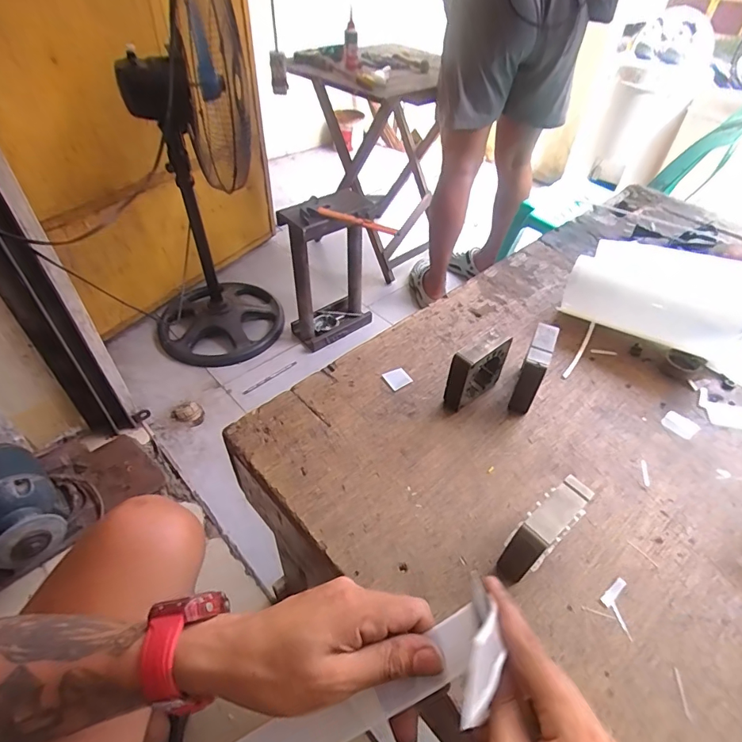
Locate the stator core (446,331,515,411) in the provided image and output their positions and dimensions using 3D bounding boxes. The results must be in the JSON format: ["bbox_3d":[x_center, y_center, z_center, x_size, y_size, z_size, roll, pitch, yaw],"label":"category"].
[{"bbox_3d":[0.117,0.000,0.487,0.080,0.077,0.020,-30,55,-27],"label":"stator core"}]

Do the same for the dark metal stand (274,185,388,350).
[{"bbox_3d":[-0.108,-0.305,1.377,0.266,0.446,0.201,-32,55,-28],"label":"dark metal stand"}]

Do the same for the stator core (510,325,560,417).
[{"bbox_3d":[0.179,-0.001,0.493,0.024,0.078,0.068,22,49,17],"label":"stator core"}]

